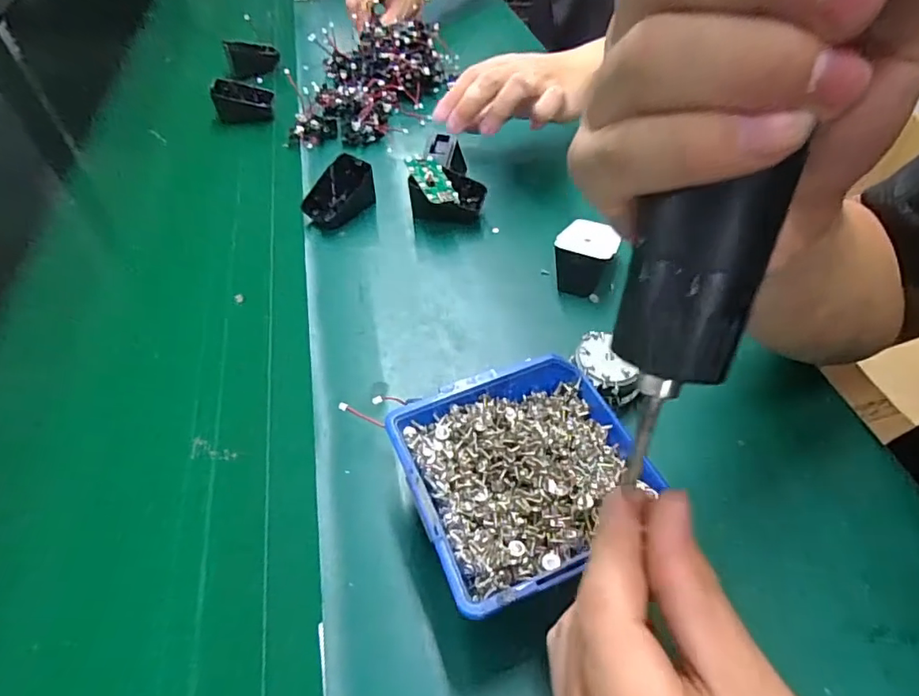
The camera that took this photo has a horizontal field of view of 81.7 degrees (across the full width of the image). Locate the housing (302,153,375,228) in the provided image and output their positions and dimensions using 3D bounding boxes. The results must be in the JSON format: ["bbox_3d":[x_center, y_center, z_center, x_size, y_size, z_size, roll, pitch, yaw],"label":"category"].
[{"bbox_3d":[-0.114,-0.144,0.493,0.048,0.039,0.066,27,55,23],"label":"housing"}]

